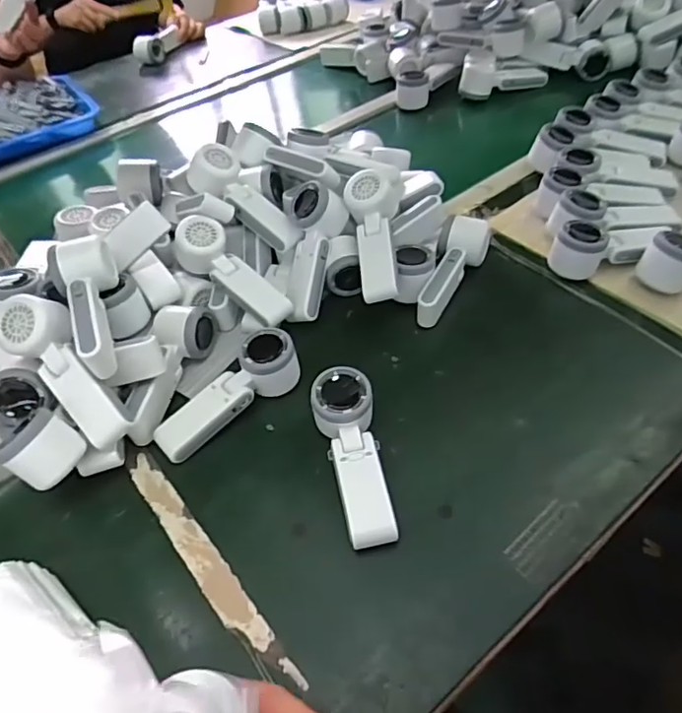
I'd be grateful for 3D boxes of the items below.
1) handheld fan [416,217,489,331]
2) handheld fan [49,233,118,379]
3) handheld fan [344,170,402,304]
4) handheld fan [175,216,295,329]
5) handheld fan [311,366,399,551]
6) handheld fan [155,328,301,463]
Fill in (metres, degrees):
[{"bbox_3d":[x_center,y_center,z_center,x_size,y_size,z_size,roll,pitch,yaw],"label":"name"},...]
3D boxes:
[{"bbox_3d":[0.133,-0.103,0.672,0.058,0.055,0.146,15,53,18],"label":"handheld fan"},{"bbox_3d":[-0.252,-0.047,0.554,0.054,0.057,0.156,-15,63,-7],"label":"handheld fan"},{"bbox_3d":[0.042,-0.145,0.664,0.069,0.058,0.181,-3,69,4],"label":"handheld fan"},{"bbox_3d":[-0.127,-0.096,0.653,0.160,0.040,0.052,41,62,6],"label":"handheld fan"},{"bbox_3d":[0.014,0.091,0.513,0.055,0.056,0.160,-13,50,-4],"label":"handheld fan"},{"bbox_3d":[-0.115,0.039,0.574,0.162,0.049,0.055,-37,56,-23],"label":"handheld fan"}]

